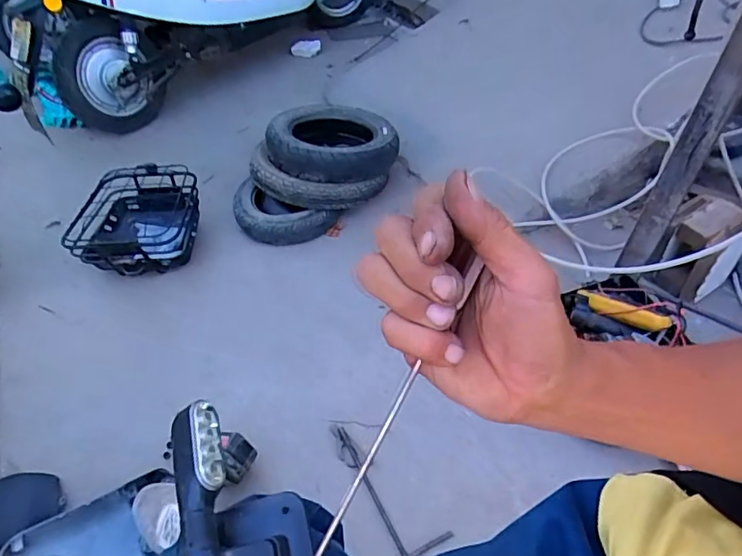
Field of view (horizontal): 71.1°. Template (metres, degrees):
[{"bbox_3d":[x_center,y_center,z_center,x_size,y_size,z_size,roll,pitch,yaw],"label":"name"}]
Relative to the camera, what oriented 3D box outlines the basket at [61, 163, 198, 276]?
[{"bbox_3d":[-0.632,-0.161,1.414,0.274,0.182,0.307,0,46,2],"label":"basket"}]

